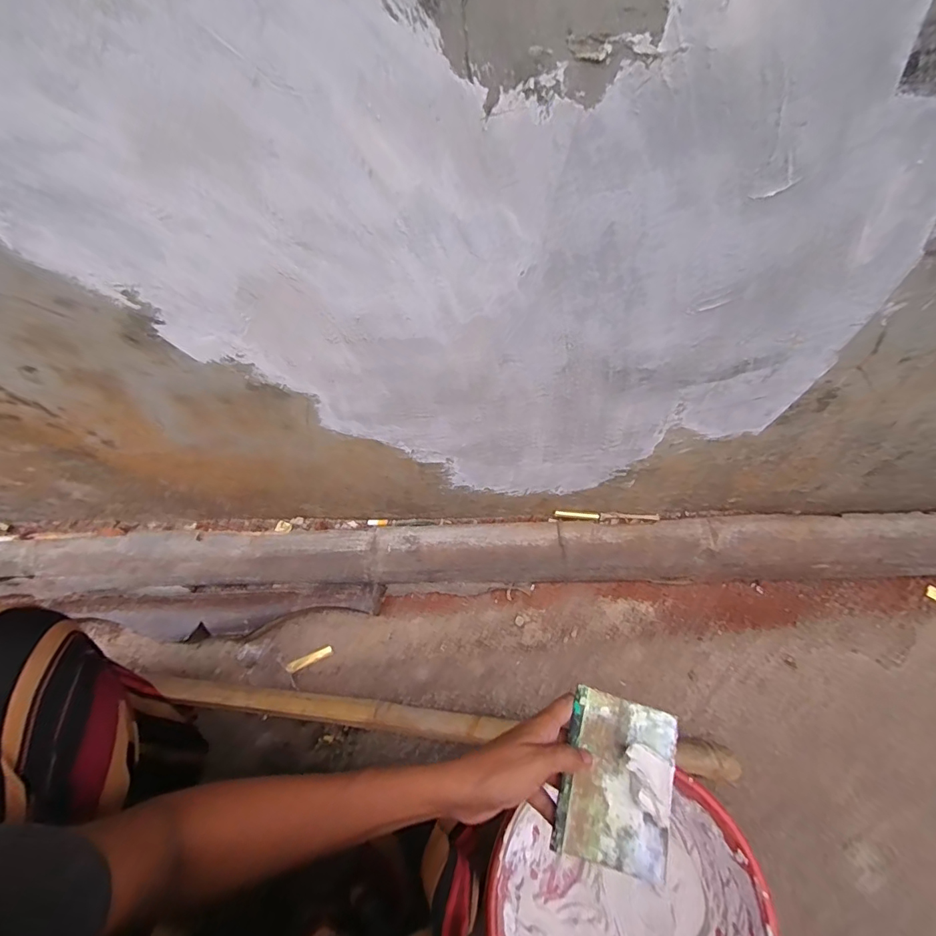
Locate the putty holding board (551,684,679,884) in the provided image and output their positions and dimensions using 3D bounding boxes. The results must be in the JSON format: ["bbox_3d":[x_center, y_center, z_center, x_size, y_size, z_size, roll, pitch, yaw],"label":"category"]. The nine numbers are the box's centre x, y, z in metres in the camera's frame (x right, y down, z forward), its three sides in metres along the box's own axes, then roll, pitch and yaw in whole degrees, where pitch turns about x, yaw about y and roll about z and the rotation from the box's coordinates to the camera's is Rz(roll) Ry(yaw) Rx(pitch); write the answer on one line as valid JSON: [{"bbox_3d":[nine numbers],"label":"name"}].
[{"bbox_3d":[0.122,0.249,0.385,0.086,0.020,0.117,15,65,9],"label":"putty holding board"}]

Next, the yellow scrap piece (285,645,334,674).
[{"bbox_3d":[-0.208,0.252,0.633,0.061,0.004,0.014,-24,65,-10],"label":"yellow scrap piece"}]

